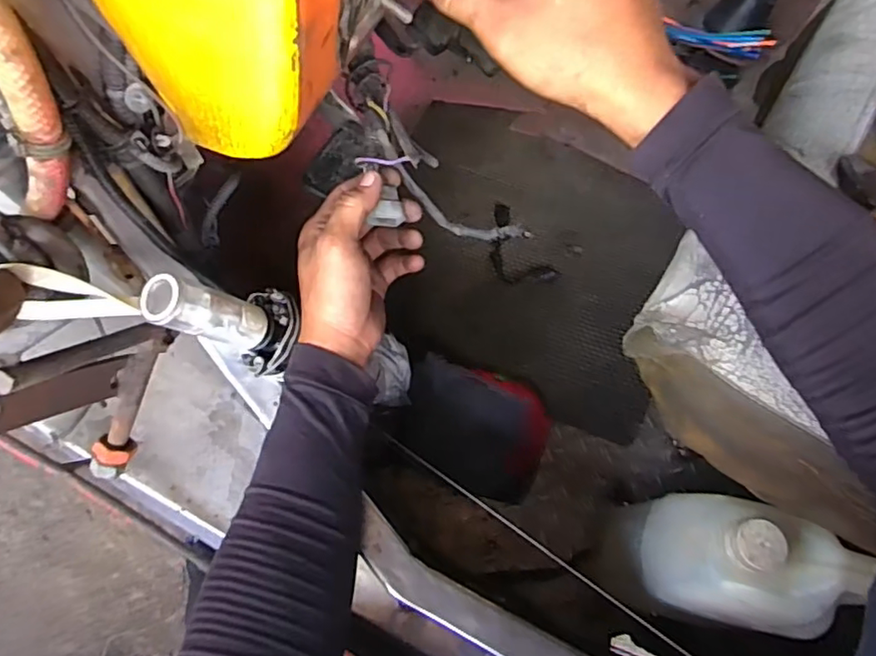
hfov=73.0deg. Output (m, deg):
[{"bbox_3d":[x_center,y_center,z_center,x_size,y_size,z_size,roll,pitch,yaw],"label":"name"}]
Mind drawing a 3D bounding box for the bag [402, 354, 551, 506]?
[{"bbox_3d":[0.039,0.108,0.637,0.155,0.040,0.133,13,65,7],"label":"bag"}]

